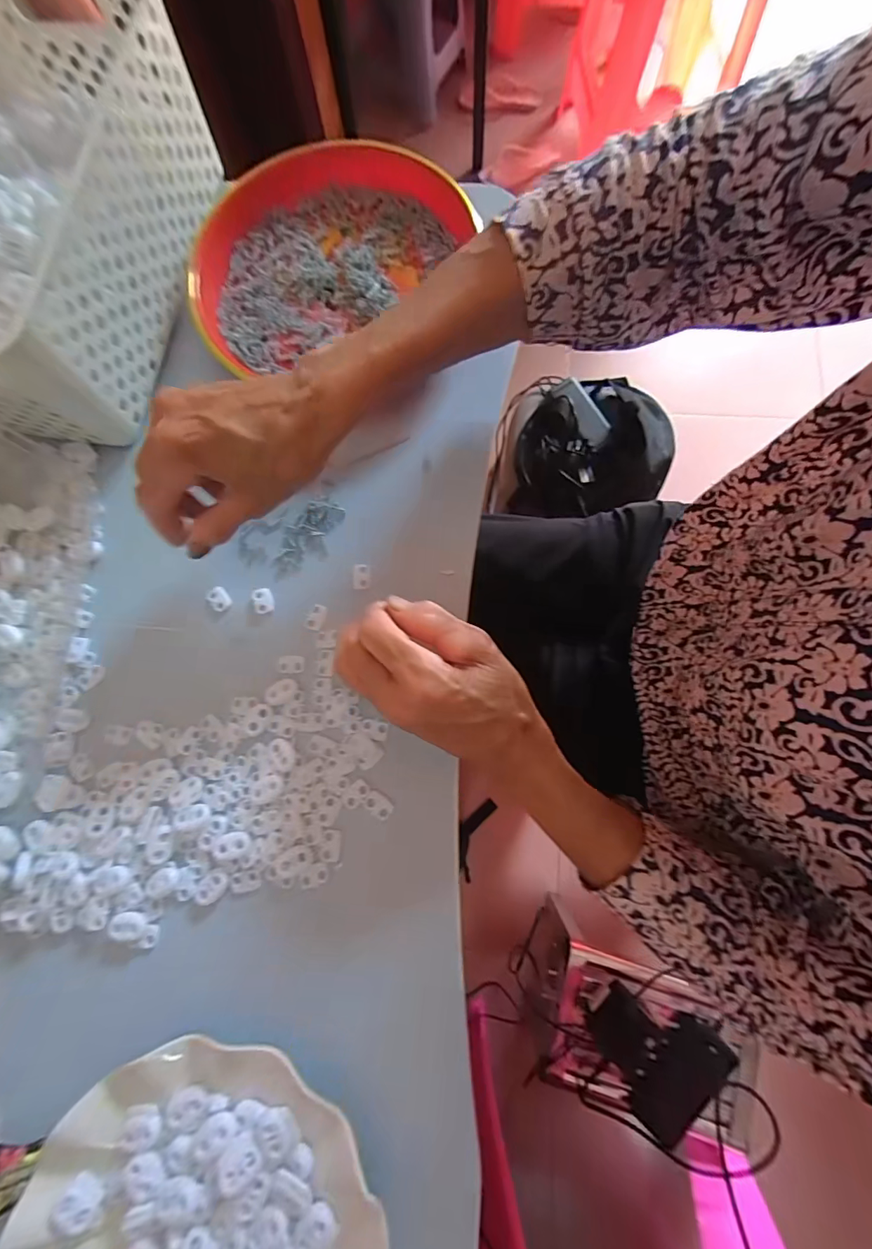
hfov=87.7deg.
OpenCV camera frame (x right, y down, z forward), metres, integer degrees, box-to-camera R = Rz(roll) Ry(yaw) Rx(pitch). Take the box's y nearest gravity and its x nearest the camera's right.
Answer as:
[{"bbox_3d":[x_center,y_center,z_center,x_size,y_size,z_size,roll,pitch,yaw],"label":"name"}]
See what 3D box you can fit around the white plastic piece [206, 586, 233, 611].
[{"bbox_3d":[-0.155,-0.019,0.322,0.014,0.004,0.019,-42,80,-8],"label":"white plastic piece"}]

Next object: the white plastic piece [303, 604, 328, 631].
[{"bbox_3d":[-0.083,-0.005,0.314,0.012,0.004,0.018,22,78,6],"label":"white plastic piece"}]

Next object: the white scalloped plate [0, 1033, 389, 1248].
[{"bbox_3d":[-0.120,0.309,0.218,0.175,0.020,0.176,24,78,6],"label":"white scalloped plate"}]

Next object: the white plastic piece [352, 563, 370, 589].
[{"bbox_3d":[-0.052,-0.034,0.320,0.011,0.004,0.019,0,77,1],"label":"white plastic piece"}]

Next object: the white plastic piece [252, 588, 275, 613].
[{"bbox_3d":[-0.122,-0.018,0.320,0.014,0.004,0.019,-17,77,-3],"label":"white plastic piece"}]

